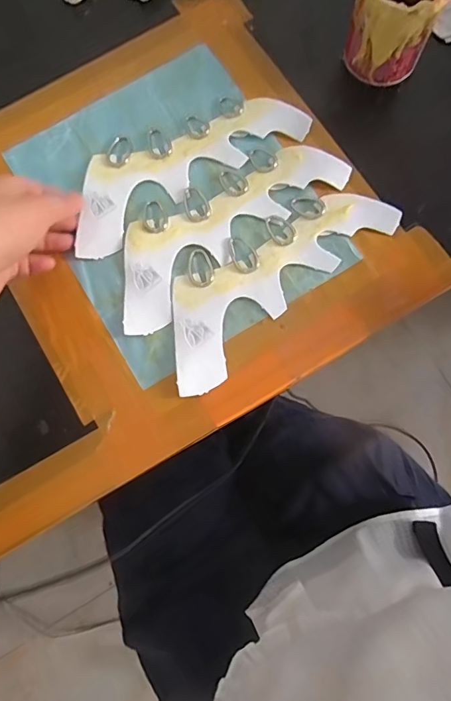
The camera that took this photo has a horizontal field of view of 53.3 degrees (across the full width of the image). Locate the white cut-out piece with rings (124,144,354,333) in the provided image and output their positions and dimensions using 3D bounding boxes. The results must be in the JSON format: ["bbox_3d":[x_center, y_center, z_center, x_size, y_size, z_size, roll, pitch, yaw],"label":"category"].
[{"bbox_3d":[-0.007,-0.107,0.365,0.214,0.009,0.079,-39,79,-7],"label":"white cut-out piece with rings"}]

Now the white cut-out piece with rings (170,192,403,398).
[{"bbox_3d":[0.030,-0.063,0.356,0.215,0.007,0.084,-41,80,-8],"label":"white cut-out piece with rings"}]

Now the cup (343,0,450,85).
[{"bbox_3d":[0.135,-0.271,0.360,0.063,0.078,0.063,0,77,1],"label":"cup"}]

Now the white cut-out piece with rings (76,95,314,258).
[{"bbox_3d":[-0.040,-0.162,0.381,0.215,0.010,0.082,-31,78,-4],"label":"white cut-out piece with rings"}]

